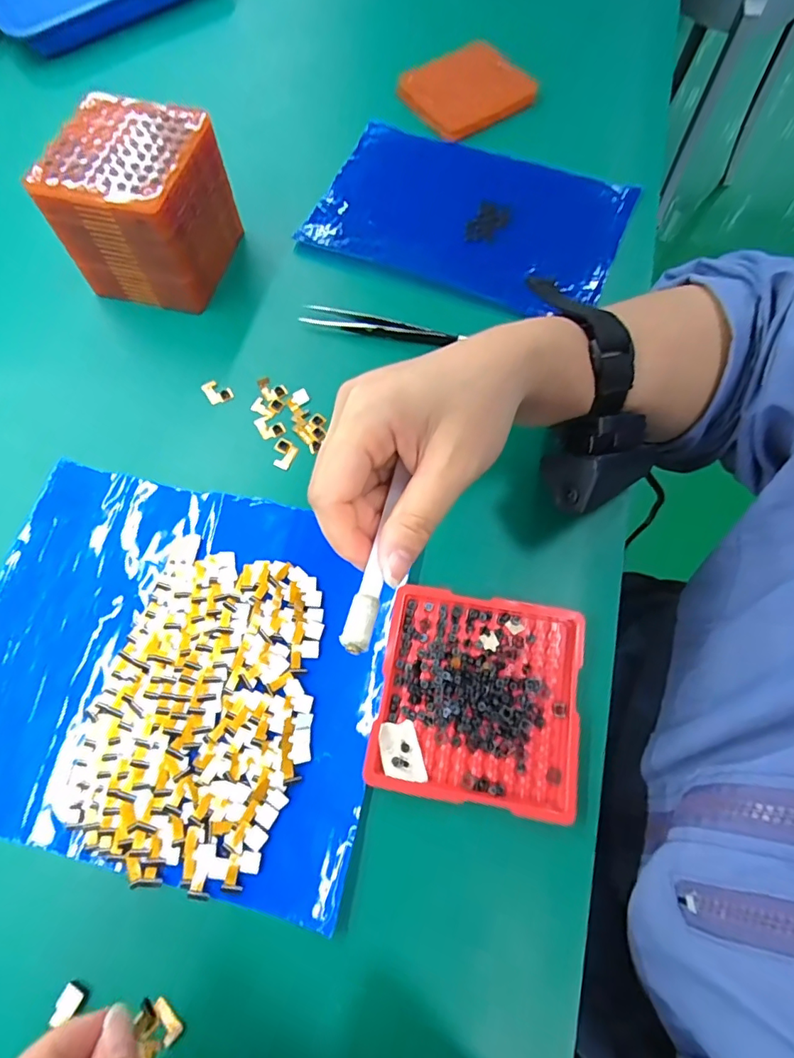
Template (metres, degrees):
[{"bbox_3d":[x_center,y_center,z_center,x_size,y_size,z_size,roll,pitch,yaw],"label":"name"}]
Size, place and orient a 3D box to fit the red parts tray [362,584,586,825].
[{"bbox_3d":[0.042,0.084,0.261,0.099,0.009,0.099,9,69,5],"label":"red parts tray"}]

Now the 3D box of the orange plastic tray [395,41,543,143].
[{"bbox_3d":[0.060,-0.376,0.436,0.094,0.016,0.081,-32,71,-11],"label":"orange plastic tray"}]

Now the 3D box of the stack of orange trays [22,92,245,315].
[{"bbox_3d":[-0.165,-0.213,0.343,0.087,0.083,0.090,13,70,6],"label":"stack of orange trays"}]

